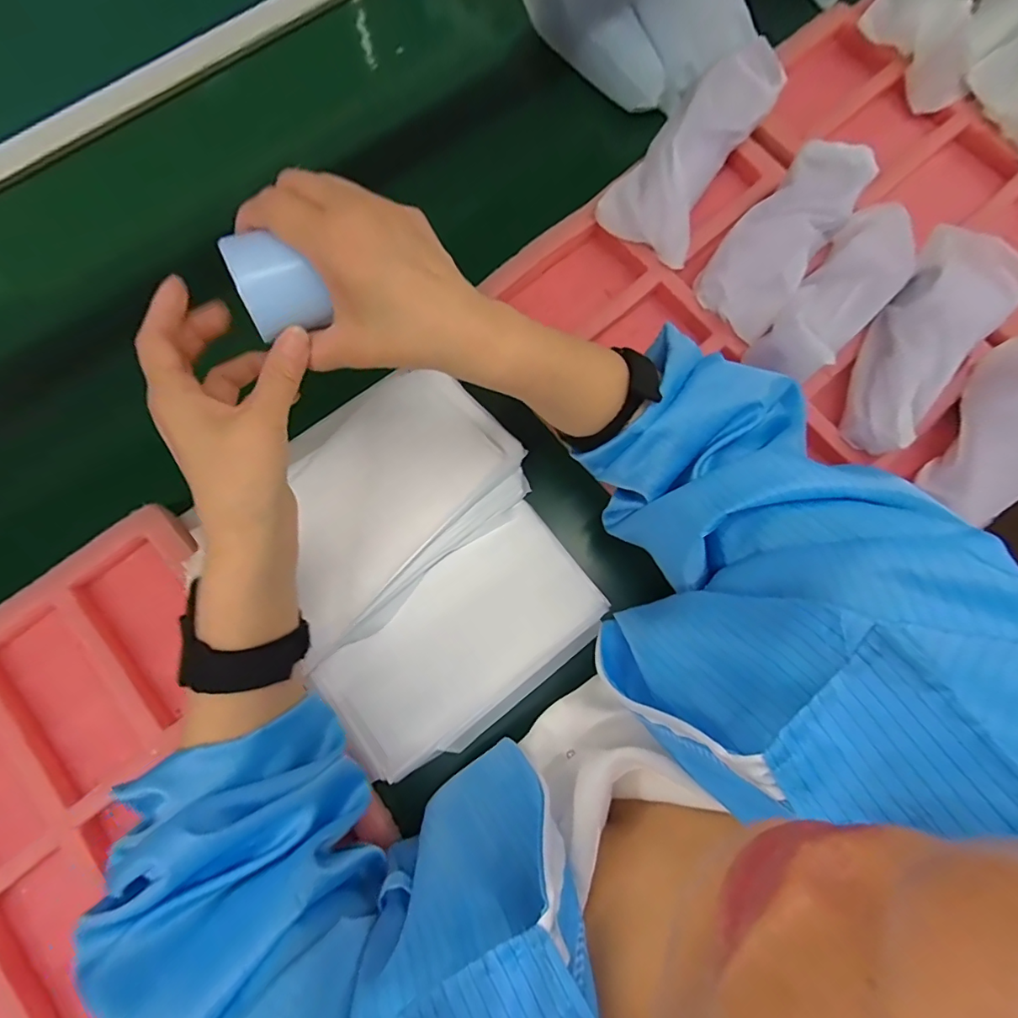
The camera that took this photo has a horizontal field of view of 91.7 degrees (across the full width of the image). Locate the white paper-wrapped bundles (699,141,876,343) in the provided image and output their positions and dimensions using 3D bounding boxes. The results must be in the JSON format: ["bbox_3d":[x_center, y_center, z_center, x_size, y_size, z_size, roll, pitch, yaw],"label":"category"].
[{"bbox_3d":[0.231,-0.231,0.416,0.073,0.032,0.162,38,99,7],"label":"white paper-wrapped bundles"}]

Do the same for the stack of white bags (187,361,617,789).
[{"bbox_3d":[-0.075,0.049,0.414,0.241,0.069,0.270,-37,81,-7],"label":"stack of white bags"}]

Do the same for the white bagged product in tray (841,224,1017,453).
[{"bbox_3d":[0.338,-0.134,0.406,0.081,0.056,0.189,36,81,7],"label":"white bagged product in tray"}]

